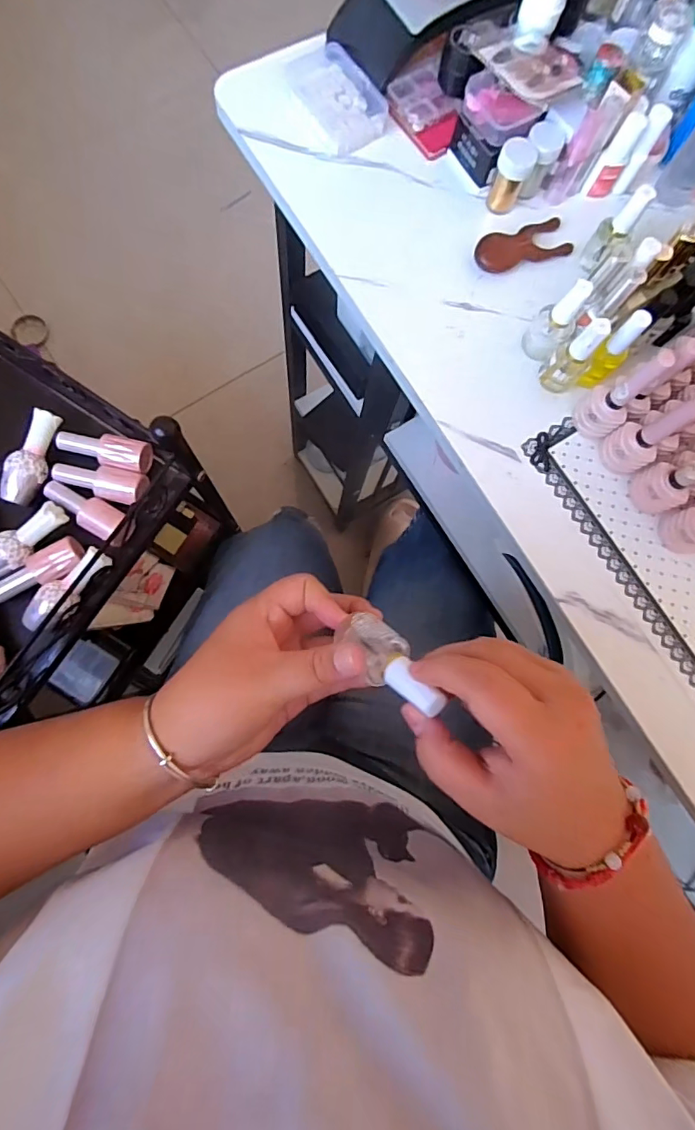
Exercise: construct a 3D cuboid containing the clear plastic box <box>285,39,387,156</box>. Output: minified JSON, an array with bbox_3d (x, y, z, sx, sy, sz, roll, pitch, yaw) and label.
[{"bbox_3d":[-0.011,-0.433,0.460,0.063,0.017,0.096,-36,84,-8],"label":"clear plastic box"}]

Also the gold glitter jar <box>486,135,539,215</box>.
[{"bbox_3d":[0.146,-0.347,0.442,0.030,0.056,0.025,21,80,1],"label":"gold glitter jar"}]

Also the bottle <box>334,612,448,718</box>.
[{"bbox_3d":[0.024,0.055,0.275,0.029,0.019,0.072,-38,48,-8],"label":"bottle"}]

